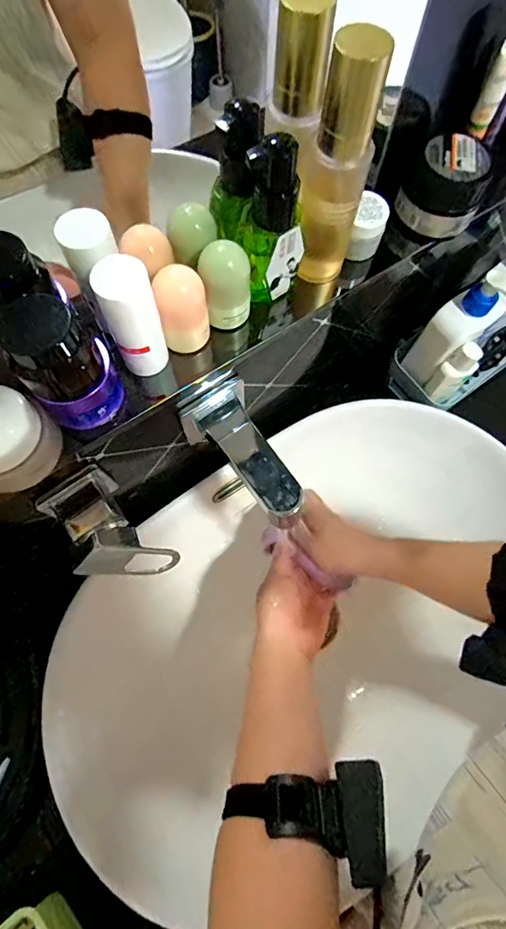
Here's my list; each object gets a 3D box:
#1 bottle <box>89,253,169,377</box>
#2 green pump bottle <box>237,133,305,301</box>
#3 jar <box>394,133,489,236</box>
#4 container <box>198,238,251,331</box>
[{"bbox_3d":[-0.079,-0.096,0.297,0.033,0.088,0.028,-18,72,-8],"label":"bottle"},{"bbox_3d":[0.015,-0.168,0.314,0.041,0.106,0.034,-25,73,-10],"label":"green pump bottle"},{"bbox_3d":[0.162,-0.234,0.374,0.063,0.048,0.059,1,71,-2],"label":"jar"},{"bbox_3d":[-0.020,-0.131,0.328,0.035,0.058,0.030,-4,71,-3],"label":"container"}]

